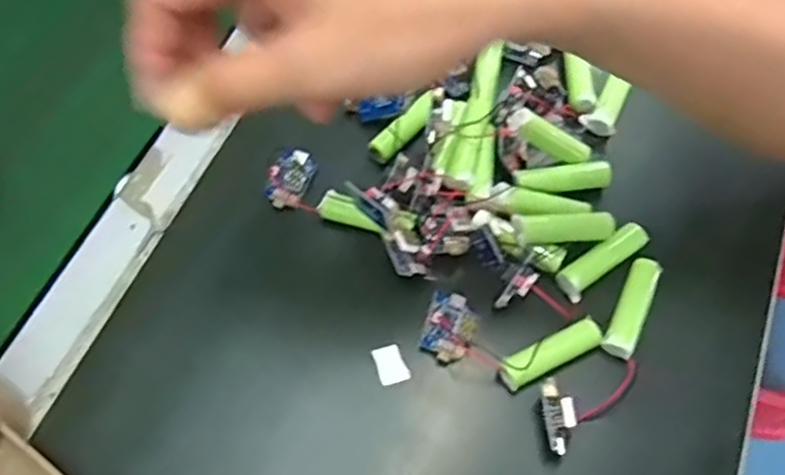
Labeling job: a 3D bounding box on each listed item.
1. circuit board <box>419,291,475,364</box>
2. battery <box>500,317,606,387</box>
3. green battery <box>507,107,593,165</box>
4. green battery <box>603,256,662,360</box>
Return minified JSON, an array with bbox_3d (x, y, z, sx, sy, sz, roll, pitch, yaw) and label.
[{"bbox_3d":[0.027,0.044,0.326,0.022,0.014,0.034,17,64,6],"label":"circuit board"},{"bbox_3d":[0.075,0.053,0.315,0.051,0.014,0.014,-25,67,-13],"label":"battery"},{"bbox_3d":[0.084,-0.053,0.355,0.050,0.012,0.011,23,61,-24],"label":"green battery"},{"bbox_3d":[0.118,0.036,0.330,0.016,0.014,0.053,26,66,10],"label":"green battery"}]

